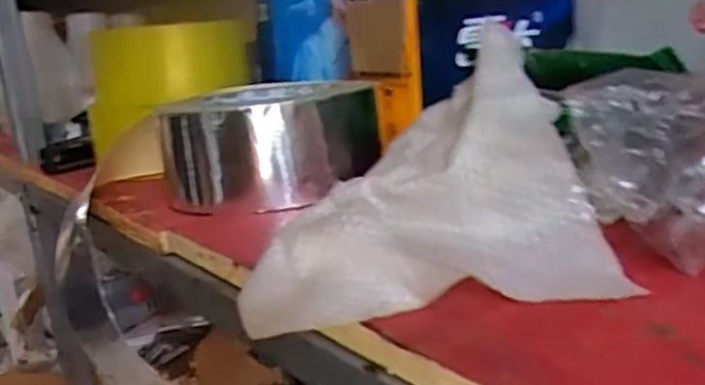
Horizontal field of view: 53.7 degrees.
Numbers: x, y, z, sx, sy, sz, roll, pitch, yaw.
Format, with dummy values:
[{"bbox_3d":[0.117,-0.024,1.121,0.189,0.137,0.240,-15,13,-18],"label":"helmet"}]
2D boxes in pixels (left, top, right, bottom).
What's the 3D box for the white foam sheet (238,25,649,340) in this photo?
[{"bbox_3d":[0.021,-0.002,0.243,0.123,0.065,0.088,-8,16,-3],"label":"white foam sheet"}]

